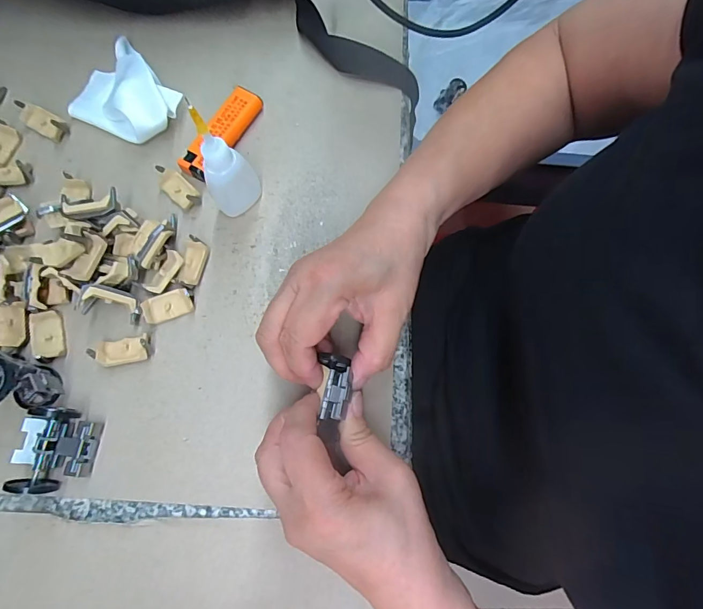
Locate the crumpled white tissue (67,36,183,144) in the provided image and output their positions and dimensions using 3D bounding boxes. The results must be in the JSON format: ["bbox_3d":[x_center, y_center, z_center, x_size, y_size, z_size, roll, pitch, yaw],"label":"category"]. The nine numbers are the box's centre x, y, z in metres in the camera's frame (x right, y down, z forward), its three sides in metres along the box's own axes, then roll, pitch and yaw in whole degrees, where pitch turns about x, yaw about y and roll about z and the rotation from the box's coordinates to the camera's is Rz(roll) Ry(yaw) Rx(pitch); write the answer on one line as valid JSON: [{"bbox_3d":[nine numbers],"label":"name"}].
[{"bbox_3d":[-0.178,-0.160,0.320,0.068,0.028,0.087,-38,80,-10],"label":"crumpled white tissue"}]

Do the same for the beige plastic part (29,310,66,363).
[{"bbox_3d":[-0.203,0.021,0.280,0.017,0.009,0.034,-17,77,-6],"label":"beige plastic part"}]

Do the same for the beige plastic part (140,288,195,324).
[{"bbox_3d":[-0.125,0.001,0.287,0.032,0.008,0.019,-22,99,-10],"label":"beige plastic part"}]

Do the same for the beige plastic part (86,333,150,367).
[{"bbox_3d":[-0.151,0.030,0.277,0.036,0.015,0.019,-11,76,-5],"label":"beige plastic part"}]

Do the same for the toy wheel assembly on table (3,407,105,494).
[{"bbox_3d":[-0.185,0.088,0.257,0.046,0.024,0.046,5,75,0],"label":"toy wheel assembly on table"}]

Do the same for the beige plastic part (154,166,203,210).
[{"bbox_3d":[-0.128,-0.086,0.308,0.034,0.016,0.017,42,78,8],"label":"beige plastic part"}]

